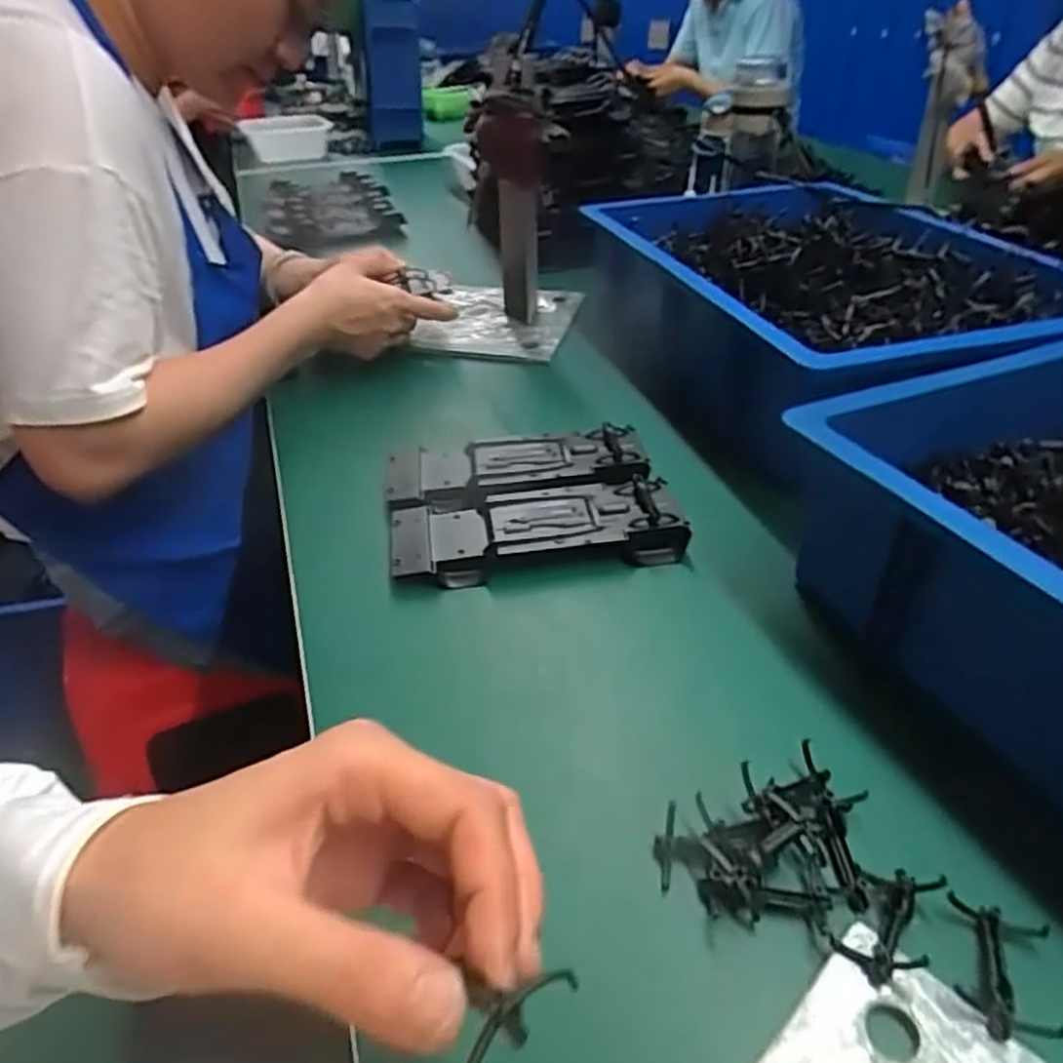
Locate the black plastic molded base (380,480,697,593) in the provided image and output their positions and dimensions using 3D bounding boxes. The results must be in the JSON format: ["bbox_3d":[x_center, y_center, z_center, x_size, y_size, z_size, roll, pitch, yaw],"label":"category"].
[{"bbox_3d":[0.003,-0.002,0.504,0.194,0.025,0.073,-6,37,-6],"label":"black plastic molded base"}]

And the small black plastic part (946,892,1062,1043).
[{"bbox_3d":[0.176,0.162,0.278,0.034,0.008,0.049,13,39,18],"label":"small black plastic part"}]

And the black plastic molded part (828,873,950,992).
[{"bbox_3d":[0.141,0.153,0.292,0.029,0.010,0.051,25,44,30],"label":"black plastic molded part"}]

